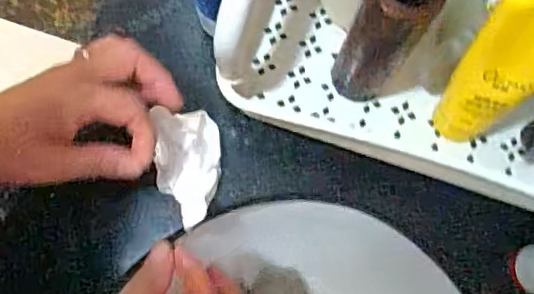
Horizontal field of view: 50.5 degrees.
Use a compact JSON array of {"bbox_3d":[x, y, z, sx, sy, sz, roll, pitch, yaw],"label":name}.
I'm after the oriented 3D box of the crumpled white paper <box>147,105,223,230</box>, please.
[{"bbox_3d":[-0.060,0.015,0.423,0.048,0.034,0.086,-5,77,0],"label":"crumpled white paper"}]

